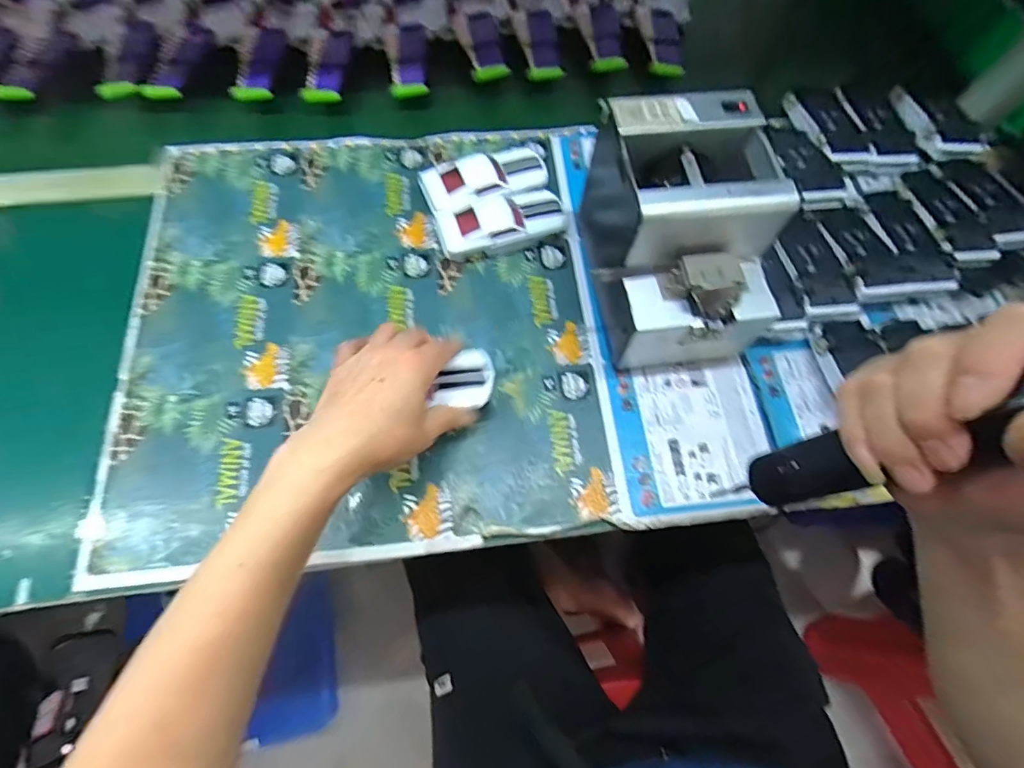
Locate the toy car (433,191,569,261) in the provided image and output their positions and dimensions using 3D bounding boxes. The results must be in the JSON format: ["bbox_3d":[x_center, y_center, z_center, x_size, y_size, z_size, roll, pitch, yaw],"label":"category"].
[{"bbox_3d":[-0.009,-0.163,0.496,0.128,0.034,0.058,-19,68,-10],"label":"toy car"}]

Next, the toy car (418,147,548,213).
[{"bbox_3d":[-0.028,-0.215,0.517,0.131,0.039,0.066,-26,70,-13],"label":"toy car"}]

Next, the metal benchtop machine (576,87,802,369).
[{"bbox_3d":[0.147,-0.124,0.424,0.136,0.140,0.181,-7,67,-6],"label":"metal benchtop machine"}]

